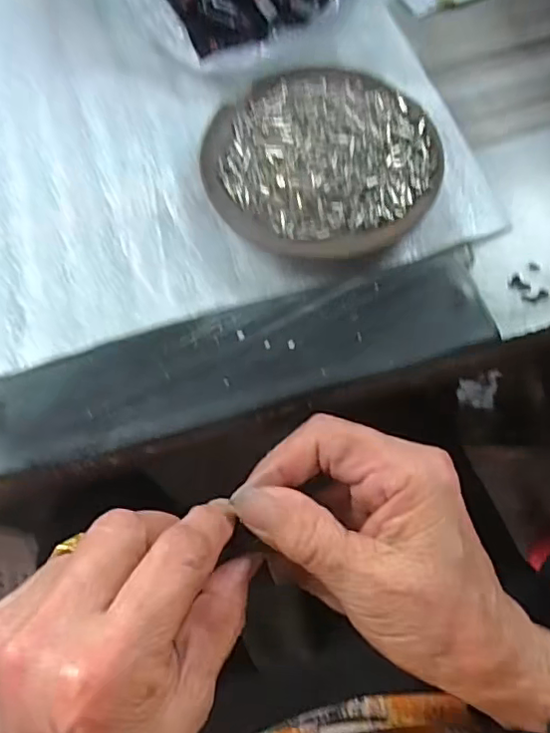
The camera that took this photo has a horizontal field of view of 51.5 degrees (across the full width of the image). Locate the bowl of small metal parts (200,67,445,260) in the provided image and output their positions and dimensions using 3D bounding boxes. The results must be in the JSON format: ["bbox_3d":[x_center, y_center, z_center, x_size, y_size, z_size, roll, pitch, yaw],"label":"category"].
[{"bbox_3d":[0.024,-0.104,0.280,0.110,0.029,0.100,0,68,0],"label":"bowl of small metal parts"}]

